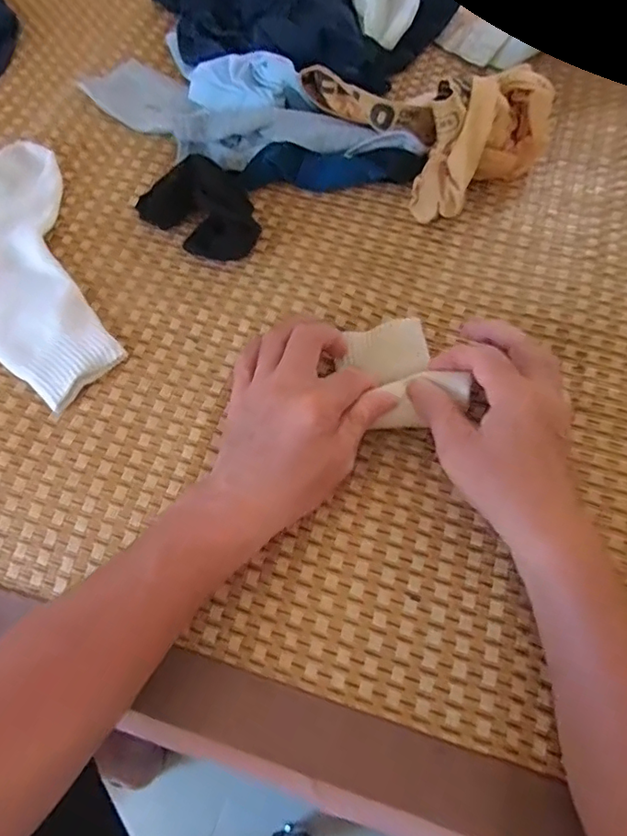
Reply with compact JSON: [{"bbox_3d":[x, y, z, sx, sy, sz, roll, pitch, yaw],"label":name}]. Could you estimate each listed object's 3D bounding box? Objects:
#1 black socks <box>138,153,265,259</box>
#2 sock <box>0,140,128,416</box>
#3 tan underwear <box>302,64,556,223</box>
[{"bbox_3d":[-0.094,-0.184,0.478,0.105,0.023,0.076,35,71,13],"label":"black socks"},{"bbox_3d":[-0.253,-0.123,0.468,0.116,0.023,0.261,-22,69,-9],"label":"sock"},{"bbox_3d":[0.117,-0.289,0.505,0.173,0.078,0.181,-39,73,-15],"label":"tan underwear"}]

